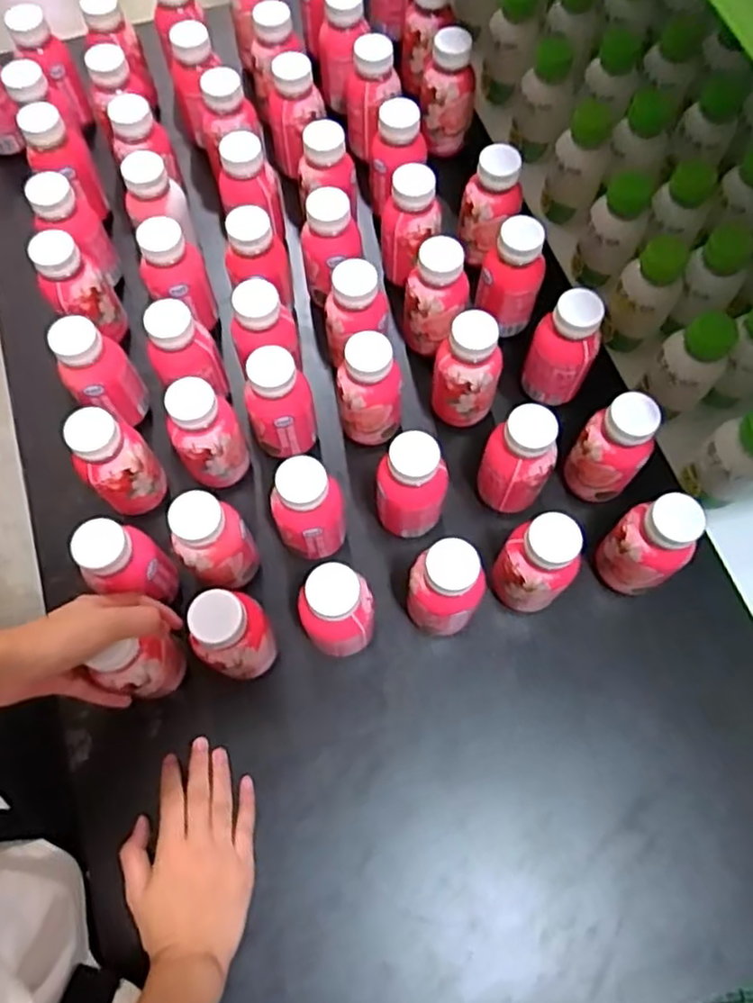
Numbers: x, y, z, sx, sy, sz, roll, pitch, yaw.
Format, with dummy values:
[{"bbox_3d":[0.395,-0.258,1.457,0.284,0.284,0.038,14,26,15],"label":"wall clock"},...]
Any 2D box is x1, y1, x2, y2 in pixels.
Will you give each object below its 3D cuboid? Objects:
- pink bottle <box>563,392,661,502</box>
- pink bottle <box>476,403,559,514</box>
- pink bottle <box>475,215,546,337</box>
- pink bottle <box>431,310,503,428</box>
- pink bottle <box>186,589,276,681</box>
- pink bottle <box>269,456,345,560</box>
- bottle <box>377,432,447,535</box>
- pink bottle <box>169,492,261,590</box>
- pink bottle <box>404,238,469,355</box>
[{"bbox_3d":[0.203,-0.044,0.599,0.059,0.108,0.053,40,74,15],"label":"pink bottle"},{"bbox_3d":[0.121,-0.032,0.599,0.059,0.120,0.054,25,70,10],"label":"pink bottle"},{"bbox_3d":[0.127,-0.208,0.665,0.055,0.110,0.054,0,68,0],"label":"pink bottle"},{"bbox_3d":[0.082,-0.118,0.627,0.058,0.111,0.054,15,69,6],"label":"pink bottle"},{"bbox_3d":[-0.110,0.107,0.534,0.048,0.108,0.051,0,68,0],"label":"pink bottle"},{"bbox_3d":[-0.055,0.012,0.576,0.057,0.106,0.057,-17,69,-7],"label":"pink bottle"},{"bbox_3d":[0.032,-0.009,0.587,0.054,0.116,0.053,13,69,5],"label":"bottle"},{"bbox_3d":[-0.130,0.035,0.560,0.055,0.095,0.053,-41,74,-15],"label":"pink bottle"},{"bbox_3d":[0.057,-0.195,0.663,0.058,0.107,0.056,9,68,4],"label":"pink bottle"}]

